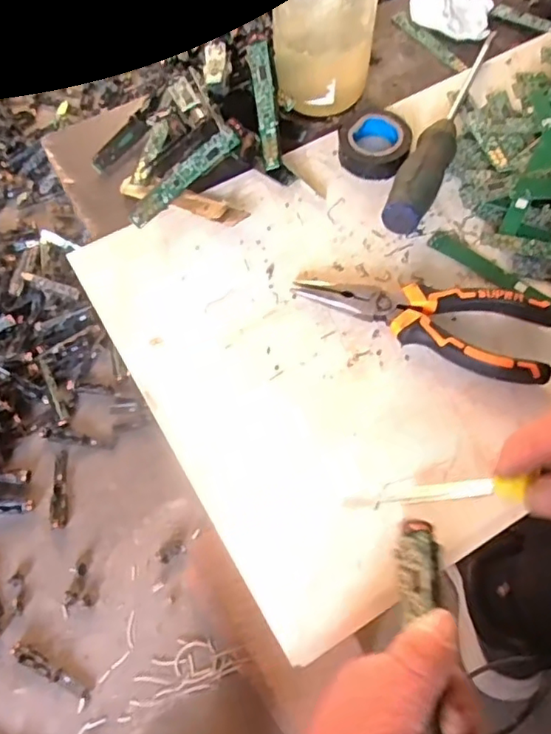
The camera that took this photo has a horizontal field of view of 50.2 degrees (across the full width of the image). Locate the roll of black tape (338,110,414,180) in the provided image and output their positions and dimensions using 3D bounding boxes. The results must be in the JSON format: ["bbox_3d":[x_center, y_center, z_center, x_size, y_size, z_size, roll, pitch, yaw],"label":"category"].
[{"bbox_3d":[0.072,-0.164,0.431,0.051,0.020,0.053,-1,62,1],"label":"roll of black tape"}]

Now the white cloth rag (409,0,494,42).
[{"bbox_3d":[0.156,-0.317,0.518,0.071,0.020,0.054,19,64,11],"label":"white cloth rag"}]

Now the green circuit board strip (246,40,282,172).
[{"bbox_3d":[-0.007,-0.191,0.430,0.015,0.010,0.099,-6,80,-6],"label":"green circuit board strip"}]

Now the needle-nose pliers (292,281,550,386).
[{"bbox_3d":[0.092,-0.036,0.360,0.152,0.023,0.055,21,64,12],"label":"needle-nose pliers"}]

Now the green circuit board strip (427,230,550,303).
[{"bbox_3d":[0.147,-0.061,0.387,0.100,0.007,0.016,36,68,18],"label":"green circuit board strip"}]

